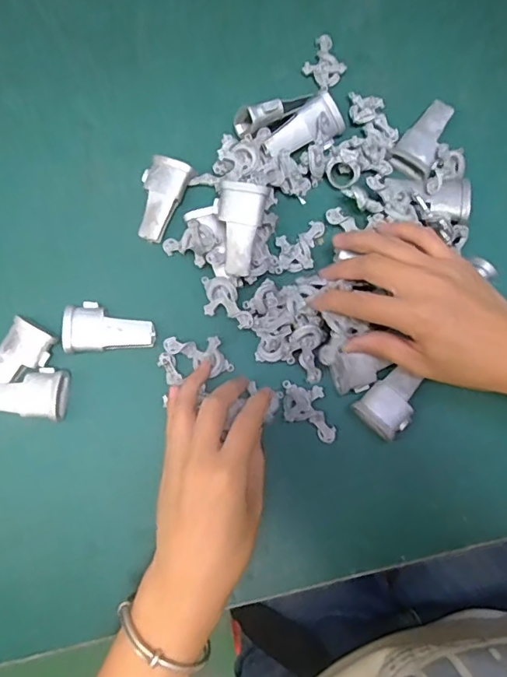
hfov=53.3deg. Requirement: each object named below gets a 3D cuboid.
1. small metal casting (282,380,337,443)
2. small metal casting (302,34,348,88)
[{"bbox_3d":[0.038,0.052,0.361,0.031,0.004,0.049,-17,79,-3],"label":"small metal casting"},{"bbox_3d":[0.060,-0.227,0.415,0.032,0.011,0.045,23,80,5],"label":"small metal casting"}]

